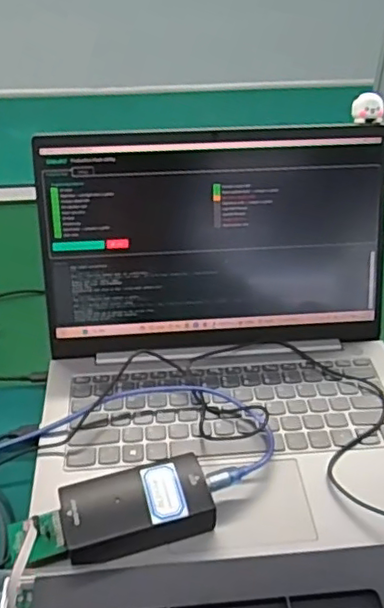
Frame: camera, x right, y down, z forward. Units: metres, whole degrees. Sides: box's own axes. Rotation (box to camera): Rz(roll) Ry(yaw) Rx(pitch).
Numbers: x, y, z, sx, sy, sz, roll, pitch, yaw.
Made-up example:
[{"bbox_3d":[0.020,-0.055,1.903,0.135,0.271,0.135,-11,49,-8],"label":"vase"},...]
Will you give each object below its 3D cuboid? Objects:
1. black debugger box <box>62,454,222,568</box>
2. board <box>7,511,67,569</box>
[{"bbox_3d":[-0.037,0.144,0.424,0.102,0.028,0.055,-11,39,-14],"label":"black debugger box"},{"bbox_3d":[-0.105,0.158,0.409,0.040,0.007,0.032,-16,46,-1],"label":"board"}]

